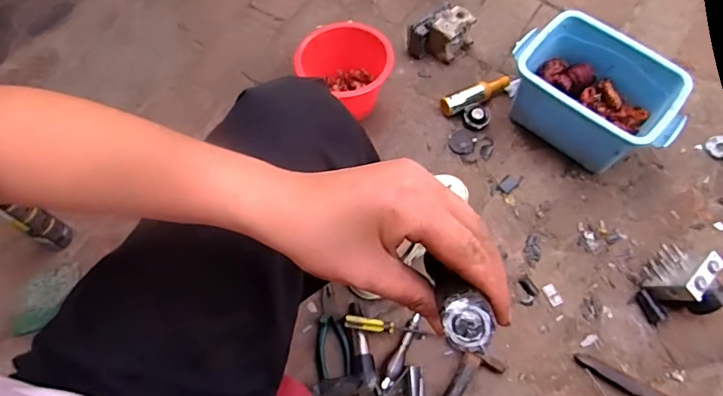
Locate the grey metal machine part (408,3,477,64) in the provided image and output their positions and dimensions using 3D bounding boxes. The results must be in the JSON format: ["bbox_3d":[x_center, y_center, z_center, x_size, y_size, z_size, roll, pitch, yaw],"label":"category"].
[{"bbox_3d":[0.168,-0.336,0.997,0.124,0.080,0.084,-30,68,-12],"label":"grey metal machine part"}]

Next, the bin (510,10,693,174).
[{"bbox_3d":[0.411,-0.183,0.862,0.283,0.135,0.178,36,71,16],"label":"bin"}]

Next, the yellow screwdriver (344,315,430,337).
[{"bbox_3d":[0.043,0.209,0.774,0.139,0.018,0.021,13,64,-12],"label":"yellow screwdriver"}]

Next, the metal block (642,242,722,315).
[{"bbox_3d":[0.510,0.131,0.755,0.081,0.086,0.107,-33,68,-13],"label":"metal block"}]

